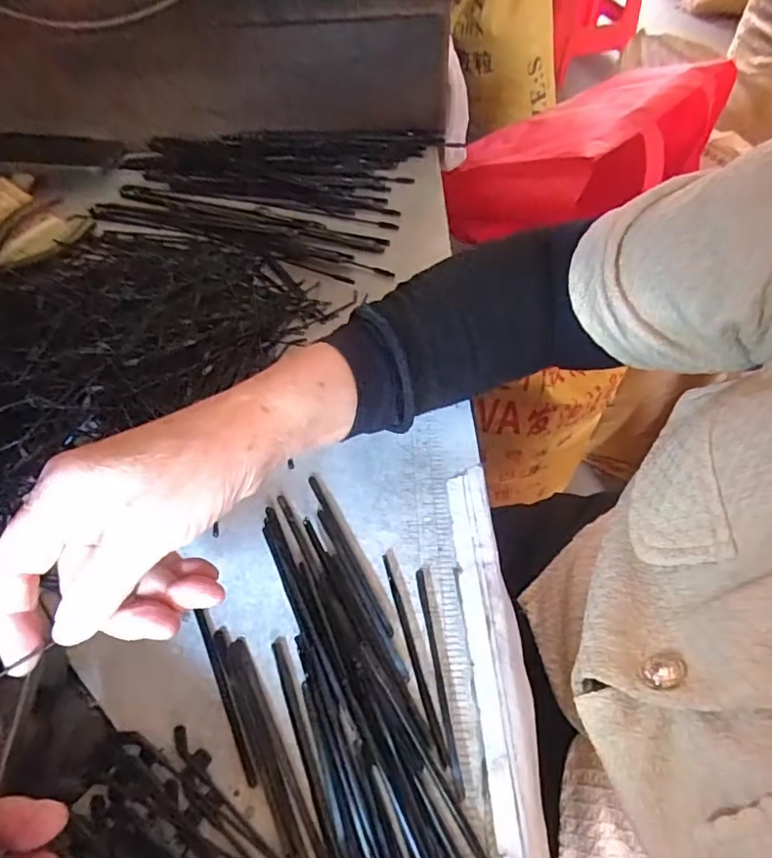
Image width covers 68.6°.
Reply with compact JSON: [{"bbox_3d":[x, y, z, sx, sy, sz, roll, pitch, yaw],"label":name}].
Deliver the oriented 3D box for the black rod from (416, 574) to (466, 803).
[{"bbox_3d":[0.024,0.114,0.267,0.005,0.004,0.099,-6,56,-5],"label":"black rod"}]

